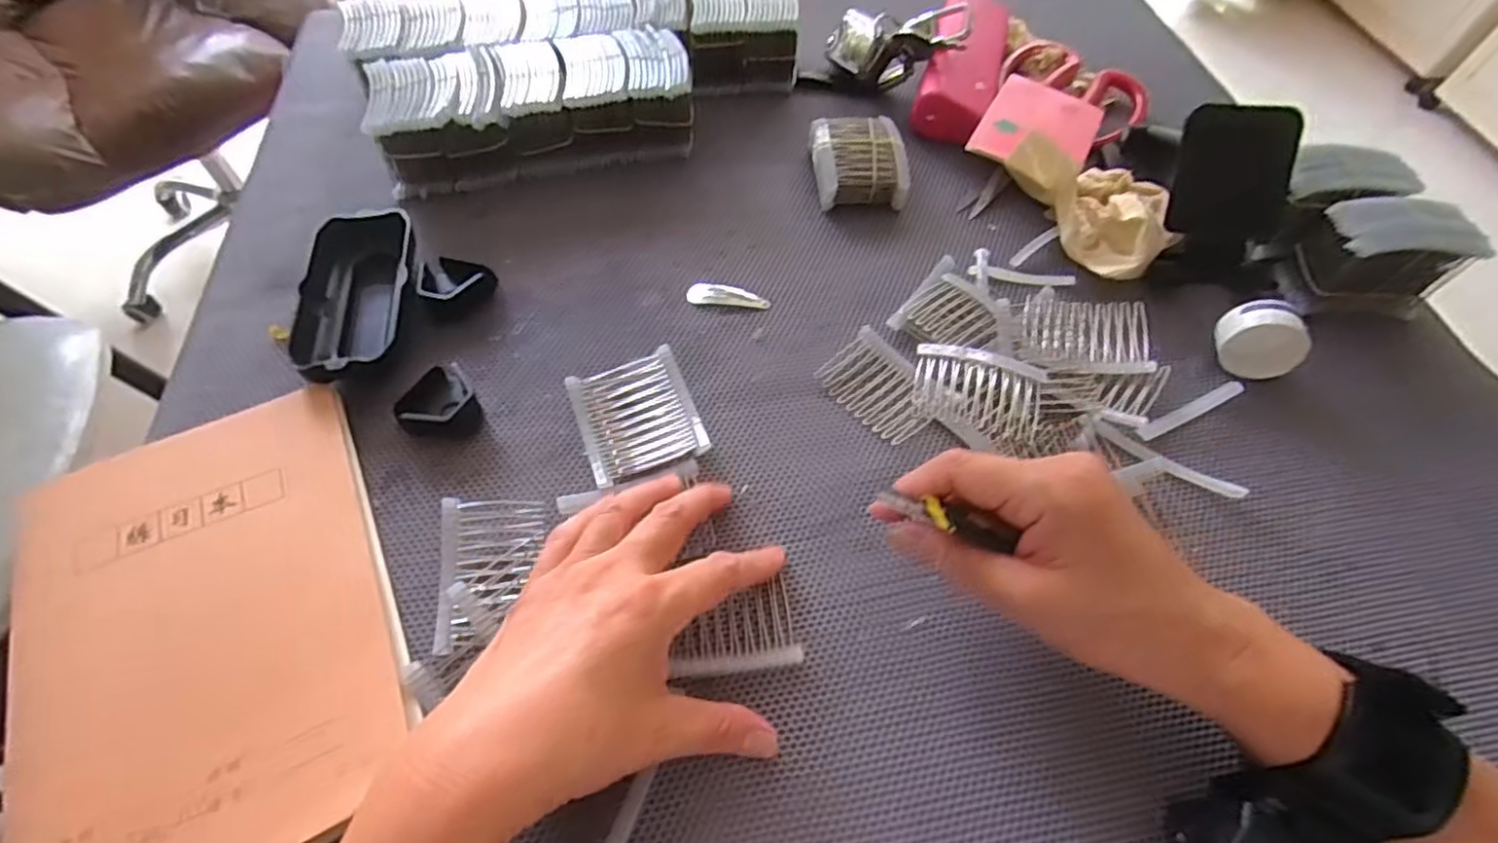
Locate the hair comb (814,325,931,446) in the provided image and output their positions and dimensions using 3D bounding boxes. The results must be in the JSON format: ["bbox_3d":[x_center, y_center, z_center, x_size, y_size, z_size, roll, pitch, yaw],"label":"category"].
[{"bbox_3d":[0.070,-0.019,0.359,0.045,0.005,0.062,-33,64,-20],"label":"hair comb"}]

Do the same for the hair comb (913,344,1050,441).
[{"bbox_3d":[0.119,-0.017,0.349,0.063,0.008,0.046,14,58,7],"label":"hair comb"}]

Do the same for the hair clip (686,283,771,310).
[{"bbox_3d":[-0.012,-0.073,0.389,0.047,0.006,0.014,4,58,1],"label":"hair clip"}]

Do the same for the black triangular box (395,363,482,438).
[{"bbox_3d":[-0.158,-0.011,0.341,0.037,0.019,0.042,-30,63,-19],"label":"black triangular box"}]

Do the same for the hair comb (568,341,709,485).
[{"bbox_3d":[-0.056,-0.003,0.339,0.056,0.008,0.062,-19,60,-13],"label":"hair comb"}]

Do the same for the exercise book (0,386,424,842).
[{"bbox_3d":[-0.223,0.085,0.274,0.139,0.015,0.196,-24,61,-16],"label":"exercise book"}]

